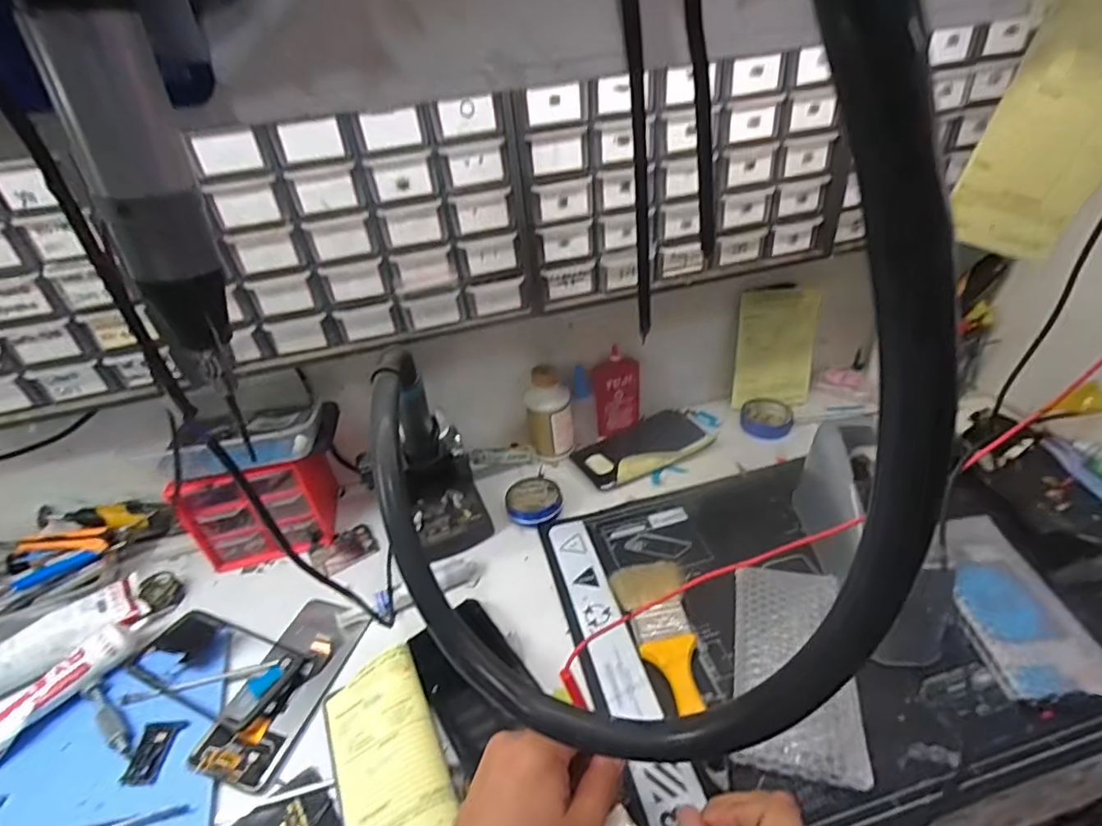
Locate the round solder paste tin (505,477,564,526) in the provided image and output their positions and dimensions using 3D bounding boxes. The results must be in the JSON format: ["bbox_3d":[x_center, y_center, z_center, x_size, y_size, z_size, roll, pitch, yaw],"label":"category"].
[{"bbox_3d":[-0.019,0.095,0.628,0.060,0.016,0.062,-5,37,4],"label":"round solder paste tin"}]

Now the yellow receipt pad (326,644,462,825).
[{"bbox_3d":[-0.123,0.259,0.428,0.075,0.024,0.144,-22,39,-18],"label":"yellow receipt pad"}]

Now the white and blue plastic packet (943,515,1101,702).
[{"bbox_3d":[0.382,0.156,0.484,0.087,0.012,0.167,-6,37,2],"label":"white and blue plastic packet"}]

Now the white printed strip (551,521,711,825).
[{"bbox_3d":[0.054,0.201,0.488,0.041,0.016,0.298,-13,37,-8],"label":"white printed strip"}]

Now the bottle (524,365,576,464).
[{"bbox_3d":[-0.004,0.002,0.671,0.047,0.110,0.044,17,43,29],"label":"bottle"}]

